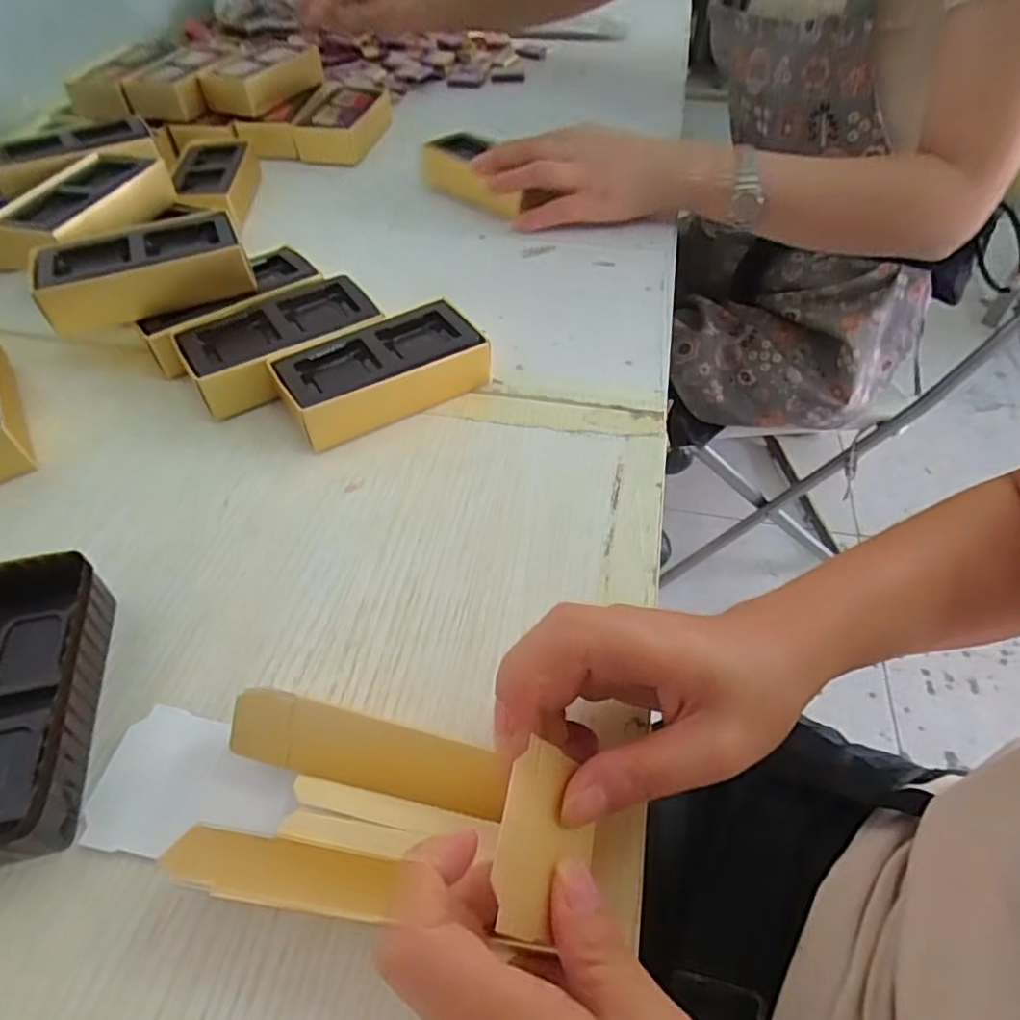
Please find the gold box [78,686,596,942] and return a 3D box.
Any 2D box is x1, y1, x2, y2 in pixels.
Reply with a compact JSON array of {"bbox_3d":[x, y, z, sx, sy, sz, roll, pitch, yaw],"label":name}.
[{"bbox_3d":[-0.066,0.103,0.219,0.173,0.027,0.062,4,51,6],"label":"gold box"}]

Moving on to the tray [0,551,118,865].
[{"bbox_3d":[-0.195,0.075,0.243,0.056,0.033,0.114,-11,52,-8],"label":"tray"}]

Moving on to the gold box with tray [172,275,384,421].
[{"bbox_3d":[-0.138,-0.101,0.384,0.112,0.036,0.057,-28,56,-20],"label":"gold box with tray"}]

